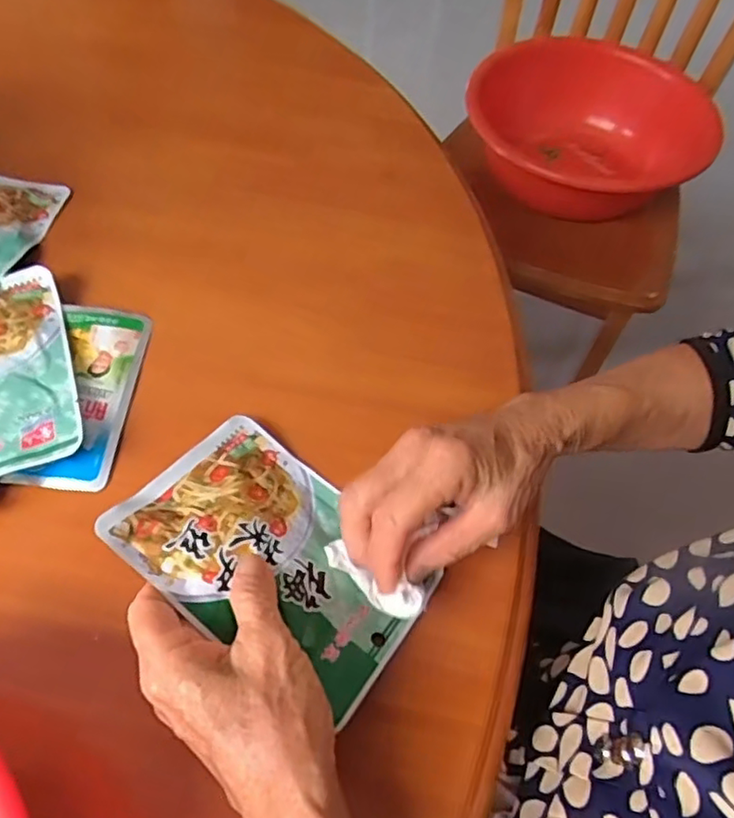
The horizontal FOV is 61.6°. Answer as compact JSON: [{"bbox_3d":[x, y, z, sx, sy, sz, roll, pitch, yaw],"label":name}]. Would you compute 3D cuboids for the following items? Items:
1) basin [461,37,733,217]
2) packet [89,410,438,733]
[{"bbox_3d":[0.335,-0.423,0.962,0.347,0.136,0.347,1,59,-2],"label":"basin"},{"bbox_3d":[-0.044,0.074,0.323,0.149,0.011,0.108,36,43,7],"label":"packet"}]

